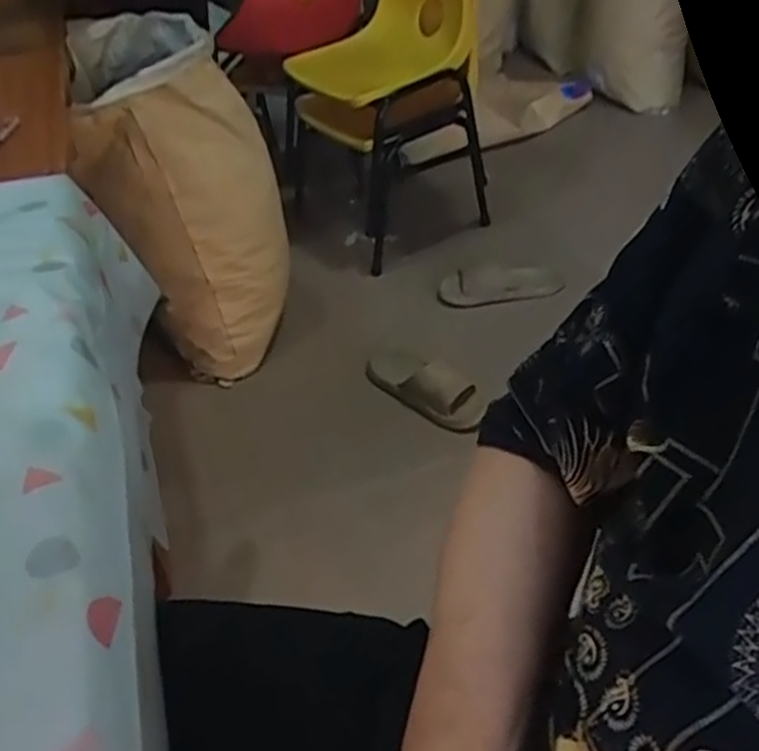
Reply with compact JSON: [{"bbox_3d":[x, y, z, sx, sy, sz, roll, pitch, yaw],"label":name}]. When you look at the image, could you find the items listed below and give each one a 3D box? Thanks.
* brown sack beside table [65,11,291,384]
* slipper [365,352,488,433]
[{"bbox_3d":[-0.362,-0.327,1.478,0.333,0.609,0.354,-10,40,-6],"label":"brown sack beside table"},{"bbox_3d":[0.081,0.021,1.406,0.259,0.067,0.104,26,49,31],"label":"slipper"}]

